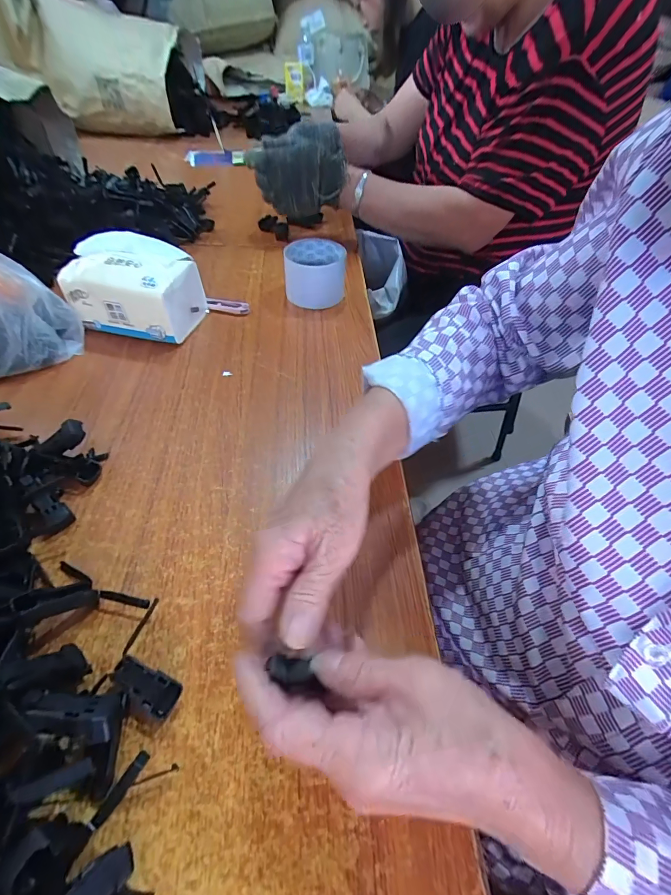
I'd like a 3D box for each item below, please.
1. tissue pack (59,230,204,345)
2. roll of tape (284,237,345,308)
[{"bbox_3d":[-0.244,-0.198,0.475,0.132,0.094,0.100,11,50,4],"label":"tissue pack"},{"bbox_3d":[-0.031,-0.250,0.549,0.081,0.064,0.079,-7,51,-10],"label":"roll of tape"}]

